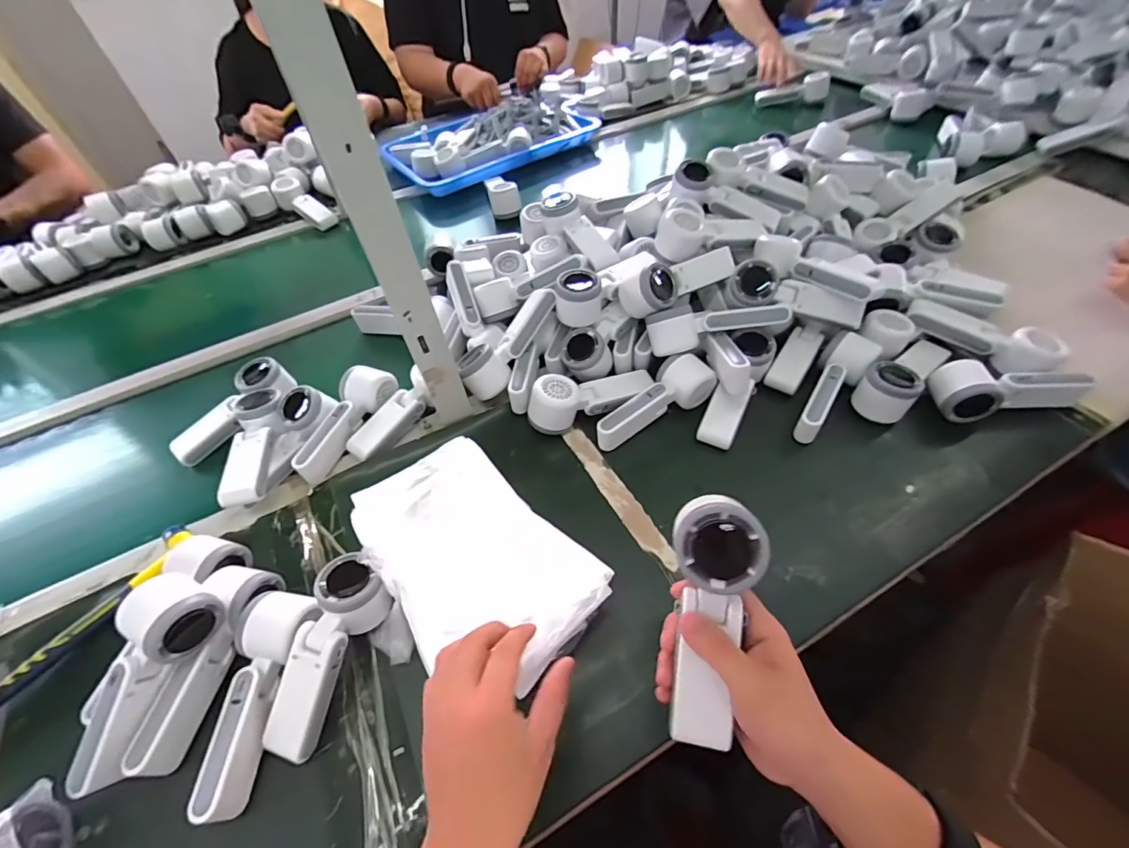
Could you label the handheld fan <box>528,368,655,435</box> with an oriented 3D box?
[{"bbox_3d":[0.035,-0.037,0.594,0.163,0.065,0.047,-19,52,-9],"label":"handheld fan"}]

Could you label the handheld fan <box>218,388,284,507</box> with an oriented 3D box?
[{"bbox_3d":[-0.378,0.025,0.586,0.071,0.047,0.176,-18,52,-9],"label":"handheld fan"}]

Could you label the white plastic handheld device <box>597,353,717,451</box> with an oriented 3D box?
[{"bbox_3d":[0.106,-0.028,0.586,0.164,0.051,0.058,-26,54,-15],"label":"white plastic handheld device"}]

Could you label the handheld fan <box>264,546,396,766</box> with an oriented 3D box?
[{"bbox_3d":[-0.208,0.201,0.422,0.057,0.042,0.161,12,69,14],"label":"handheld fan"}]

